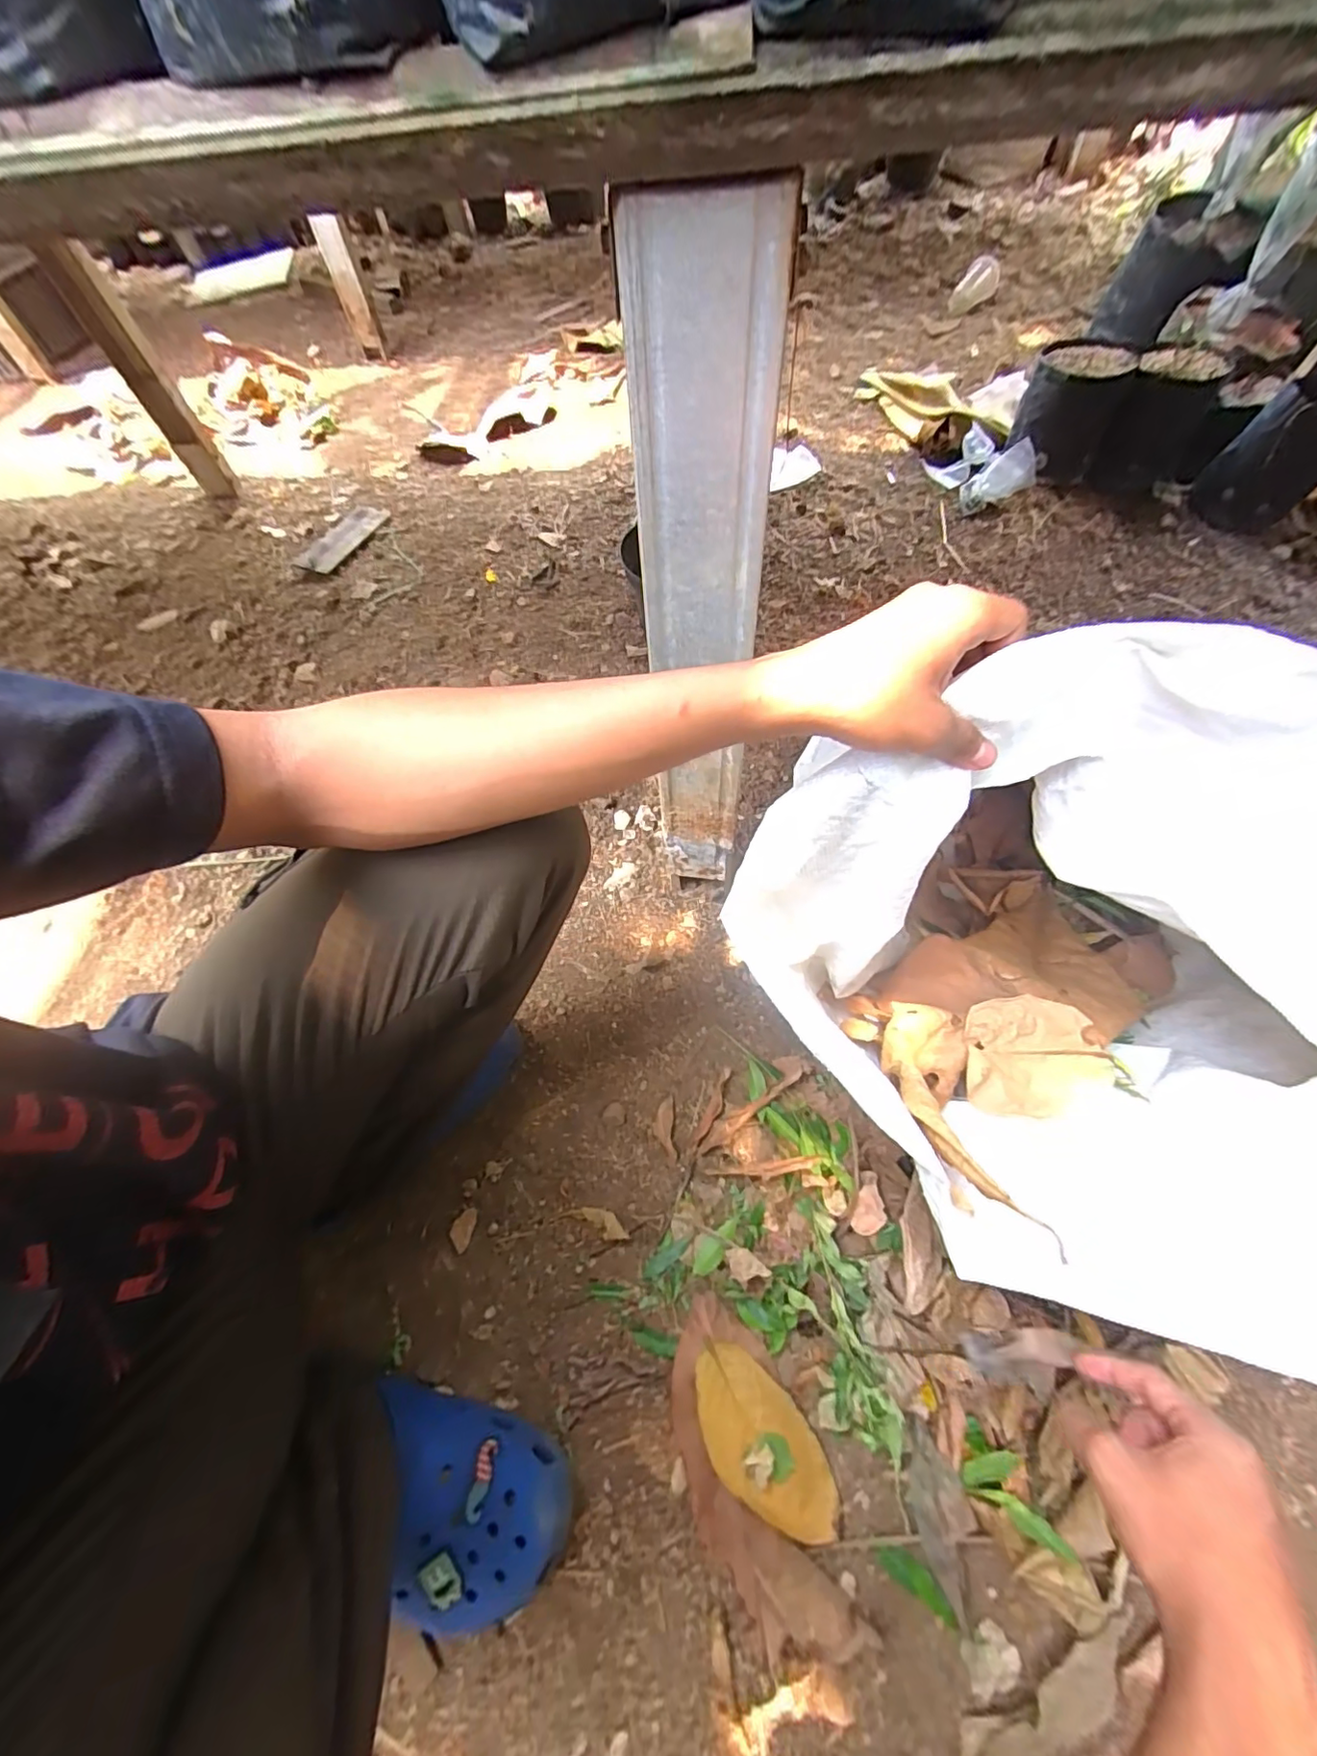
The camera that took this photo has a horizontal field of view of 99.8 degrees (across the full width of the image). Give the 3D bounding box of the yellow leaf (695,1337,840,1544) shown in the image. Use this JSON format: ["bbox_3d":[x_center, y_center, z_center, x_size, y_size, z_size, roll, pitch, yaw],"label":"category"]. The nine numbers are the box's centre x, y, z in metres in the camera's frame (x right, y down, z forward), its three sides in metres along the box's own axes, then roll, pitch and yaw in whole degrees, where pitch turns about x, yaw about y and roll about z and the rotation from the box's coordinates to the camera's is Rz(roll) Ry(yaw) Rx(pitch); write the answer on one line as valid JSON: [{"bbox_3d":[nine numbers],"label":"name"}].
[{"bbox_3d":[0.076,0.414,0.407,0.123,0.023,0.066,35,69,23],"label":"yellow leaf"}]

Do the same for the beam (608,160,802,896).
[{"bbox_3d":[0.029,-0.141,0.406,0.073,0.453,0.016,-2,59,4],"label":"beam"}]

